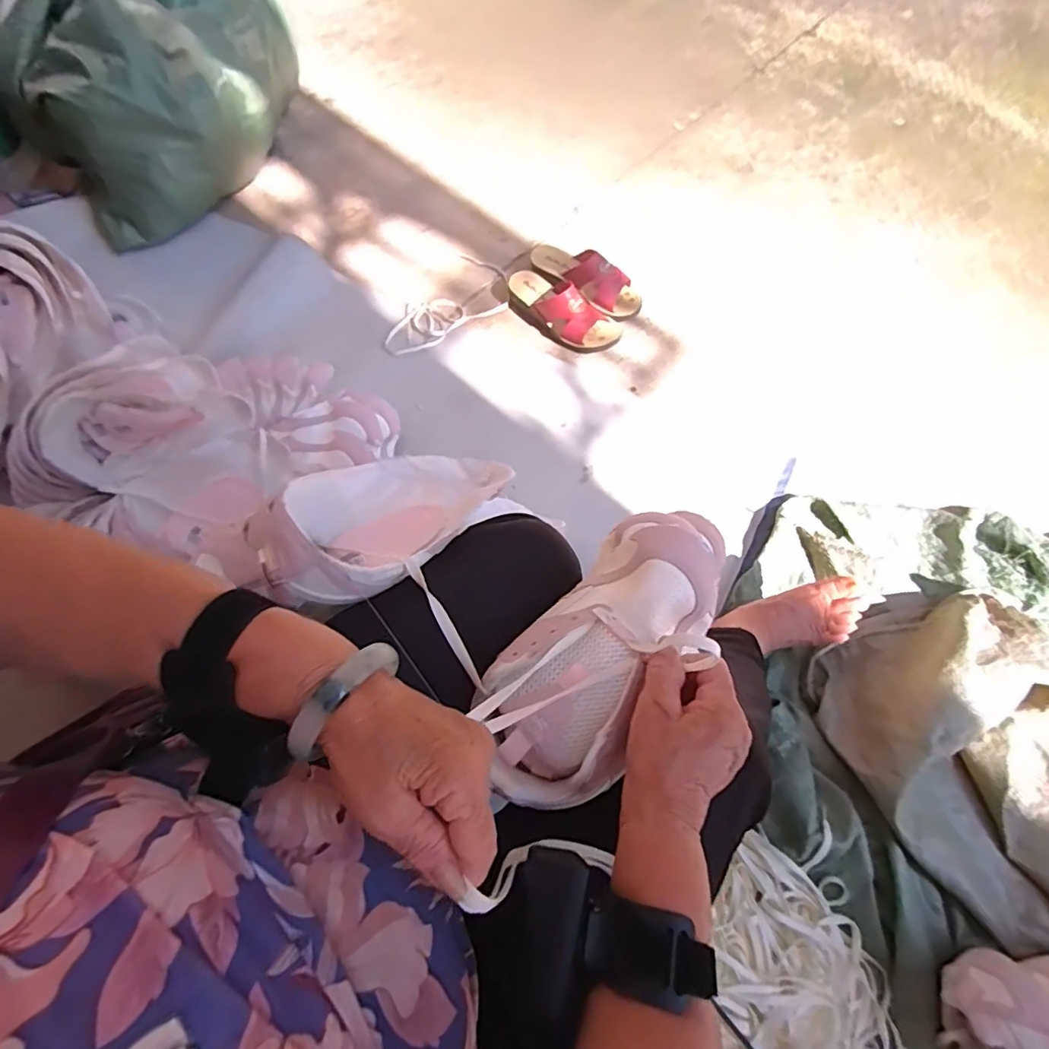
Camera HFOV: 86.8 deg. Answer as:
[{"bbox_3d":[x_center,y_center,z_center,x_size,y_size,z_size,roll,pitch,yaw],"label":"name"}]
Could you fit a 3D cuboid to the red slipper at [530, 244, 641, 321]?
[{"bbox_3d":[0.106,-0.455,1.007,0.226,0.066,0.083,40,74,15],"label":"red slipper"}]

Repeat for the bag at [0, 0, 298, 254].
[{"bbox_3d":[-0.715,-0.886,1.071,0.517,0.295,0.536,-22,70,-5],"label":"bag"}]

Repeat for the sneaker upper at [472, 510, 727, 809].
[{"bbox_3d":[0.053,0.082,0.373,0.106,0.069,0.214,36,80,14],"label":"sneaker upper"}]

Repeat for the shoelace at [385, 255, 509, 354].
[{"bbox_3d":[-0.150,-0.409,1.025,0.264,0.013,0.144,-31,71,-11],"label":"shoelace"}]

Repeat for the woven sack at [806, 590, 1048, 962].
[{"bbox_3d":[0.649,0.338,0.619,0.324,0.136,0.599,-41,73,-15],"label":"woven sack"}]

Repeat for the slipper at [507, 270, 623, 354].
[{"bbox_3d":[0.065,-0.387,0.975,0.217,0.081,0.092,41,74,15],"label":"slipper"}]

